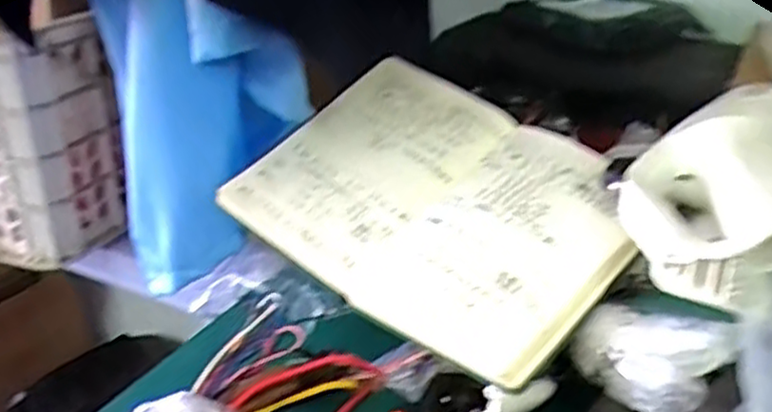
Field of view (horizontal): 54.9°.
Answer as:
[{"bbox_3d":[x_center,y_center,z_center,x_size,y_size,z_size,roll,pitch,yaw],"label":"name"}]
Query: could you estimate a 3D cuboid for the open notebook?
[{"bbox_3d":[0.040,-0.008,0.562,0.281,0.018,0.213,28,57,33],"label":"open notebook"}]

